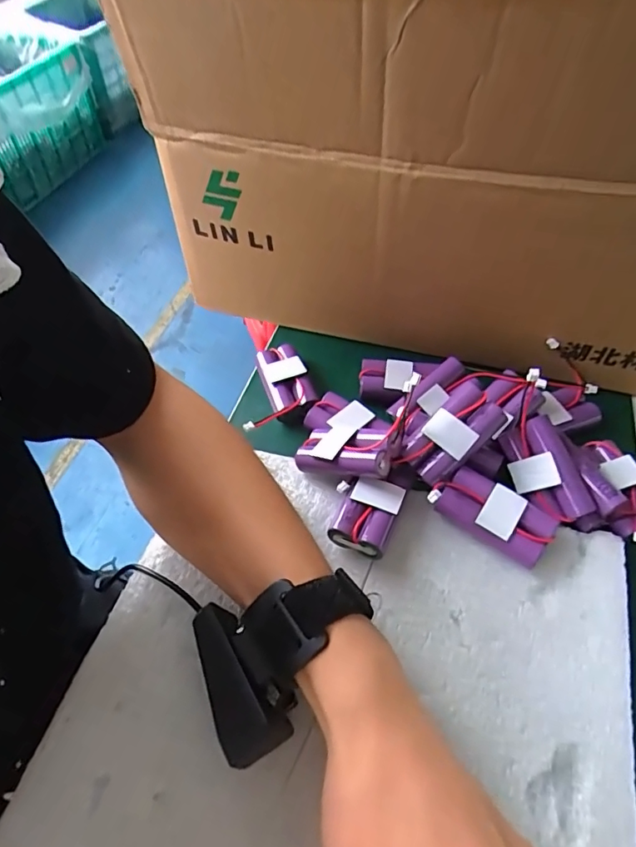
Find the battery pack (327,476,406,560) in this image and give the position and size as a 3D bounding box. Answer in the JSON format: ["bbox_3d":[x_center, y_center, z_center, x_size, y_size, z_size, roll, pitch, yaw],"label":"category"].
[{"bbox_3d":[0.030,0.058,0.311,0.034,0.021,0.052,19,56,15],"label":"battery pack"}]

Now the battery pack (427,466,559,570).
[{"bbox_3d":[0.106,0.056,0.309,0.070,0.024,0.032,28,59,21],"label":"battery pack"}]

